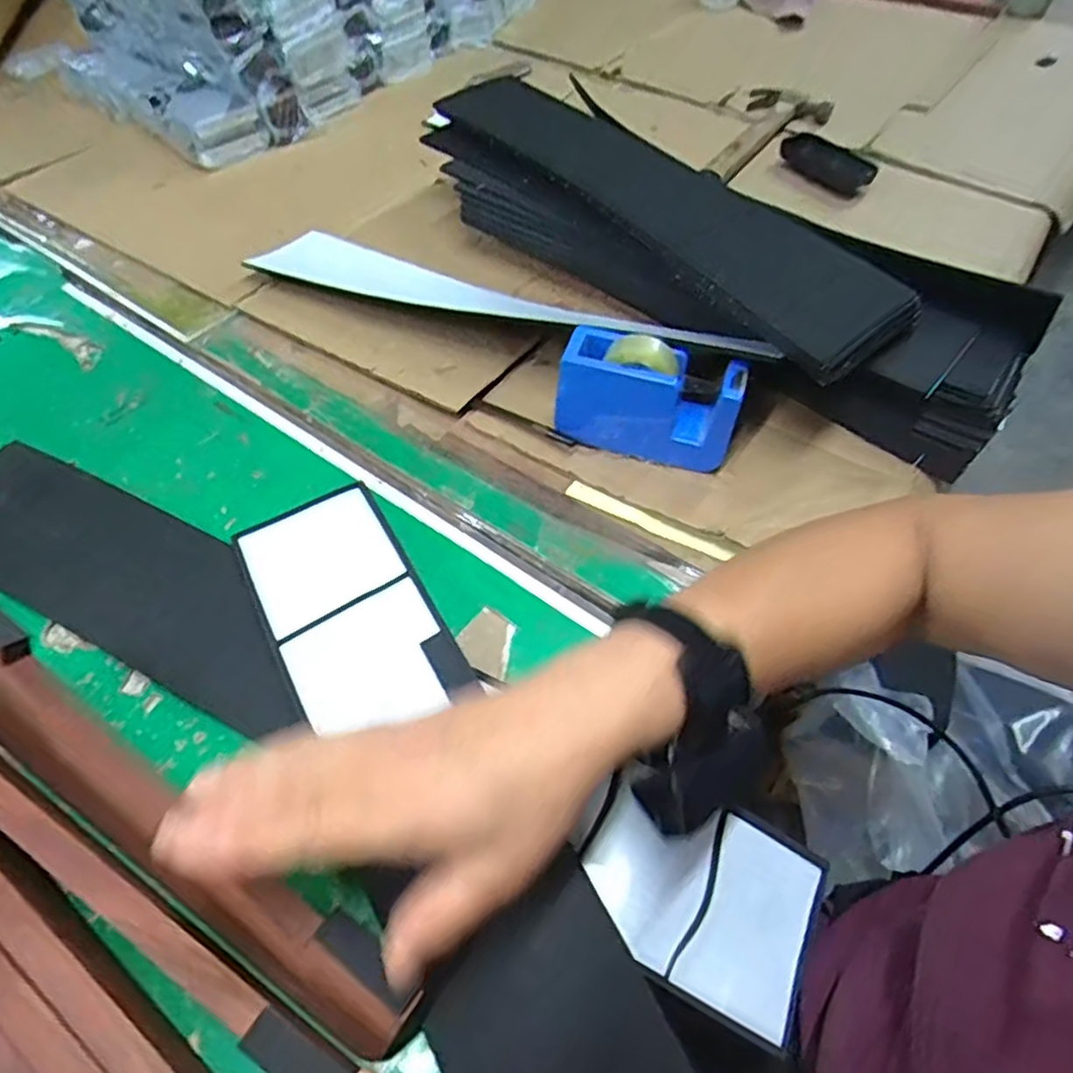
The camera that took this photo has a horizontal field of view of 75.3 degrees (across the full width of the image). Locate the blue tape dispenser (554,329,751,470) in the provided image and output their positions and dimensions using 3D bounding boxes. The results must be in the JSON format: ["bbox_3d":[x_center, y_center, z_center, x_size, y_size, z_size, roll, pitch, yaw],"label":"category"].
[{"bbox_3d":[0.082,-0.101,0.513,0.126,0.083,0.044,15,55,9],"label":"blue tape dispenser"}]

